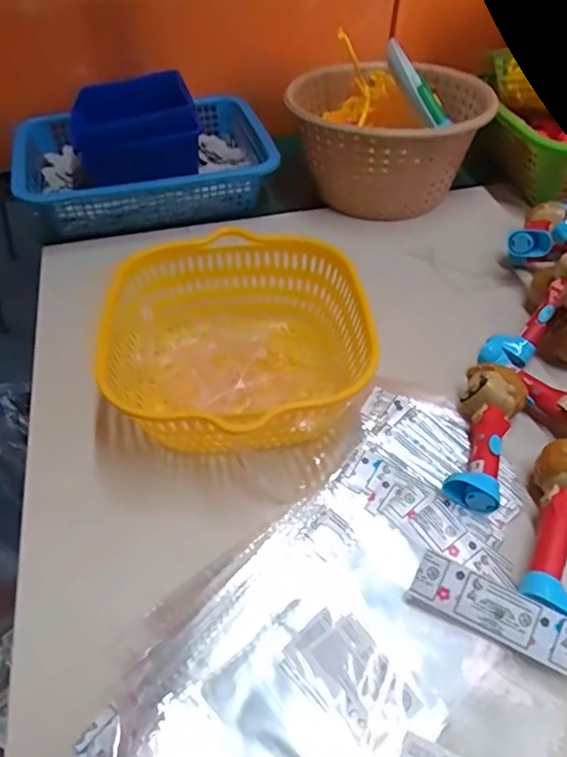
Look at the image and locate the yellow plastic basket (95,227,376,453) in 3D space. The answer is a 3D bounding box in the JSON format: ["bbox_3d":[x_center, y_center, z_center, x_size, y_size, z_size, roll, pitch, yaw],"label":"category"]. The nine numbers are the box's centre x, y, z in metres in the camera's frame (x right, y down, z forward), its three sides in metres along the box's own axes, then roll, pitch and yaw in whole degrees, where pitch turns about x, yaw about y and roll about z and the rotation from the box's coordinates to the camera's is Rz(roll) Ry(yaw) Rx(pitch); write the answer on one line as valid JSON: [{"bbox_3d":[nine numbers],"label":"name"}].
[{"bbox_3d":[-0.034,-0.024,0.439,0.186,0.082,0.204,-3,47,-2],"label":"yellow plastic basket"}]

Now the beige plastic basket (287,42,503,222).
[{"bbox_3d":[0.117,-0.293,0.663,0.216,0.131,0.216,3,47,3],"label":"beige plastic basket"}]

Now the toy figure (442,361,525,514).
[{"bbox_3d":[0.146,0.041,0.404,0.042,0.041,0.119,18,49,16],"label":"toy figure"}]

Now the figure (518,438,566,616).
[{"bbox_3d":[0.179,0.091,0.354,0.045,0.038,0.117,18,50,17],"label":"figure"}]

